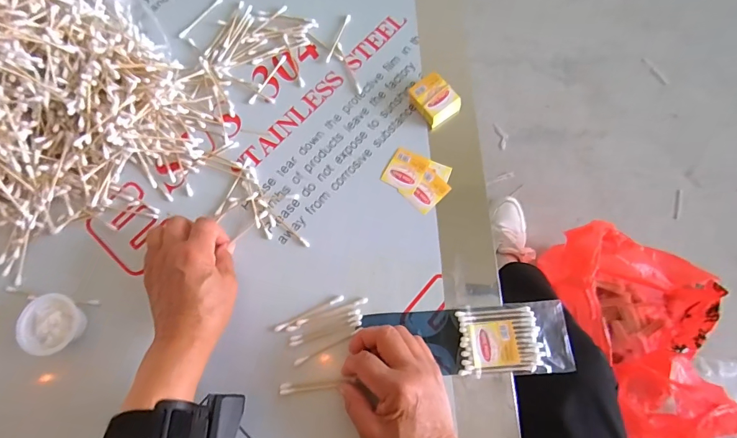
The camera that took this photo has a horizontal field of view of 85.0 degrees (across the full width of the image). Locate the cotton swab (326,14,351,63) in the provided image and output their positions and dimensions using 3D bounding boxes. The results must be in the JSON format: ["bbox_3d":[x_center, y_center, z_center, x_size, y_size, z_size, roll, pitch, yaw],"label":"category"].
[{"bbox_3d":[-0.036,-0.219,0.485,0.005,0.004,0.071,21,75,6],"label":"cotton swab"}]

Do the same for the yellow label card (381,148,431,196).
[{"bbox_3d":[0.041,-0.054,0.440,0.040,0.004,0.045,27,76,8],"label":"yellow label card"}]

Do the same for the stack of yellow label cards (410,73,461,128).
[{"bbox_3d":[0.073,-0.132,0.452,0.044,0.023,0.048,-38,77,-9],"label":"stack of yellow label cards"}]

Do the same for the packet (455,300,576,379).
[{"bbox_3d":[0.141,0.116,0.389,0.105,0.008,0.065,-4,74,-1],"label":"packet"}]

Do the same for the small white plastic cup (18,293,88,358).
[{"bbox_3d":[-0.304,0.102,0.393,0.051,0.032,0.054,0,74,0],"label":"small white plastic cup"}]

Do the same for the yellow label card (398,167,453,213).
[{"bbox_3d":[0.063,-0.031,0.434,0.045,0.004,0.036,-42,78,-10],"label":"yellow label card"}]

